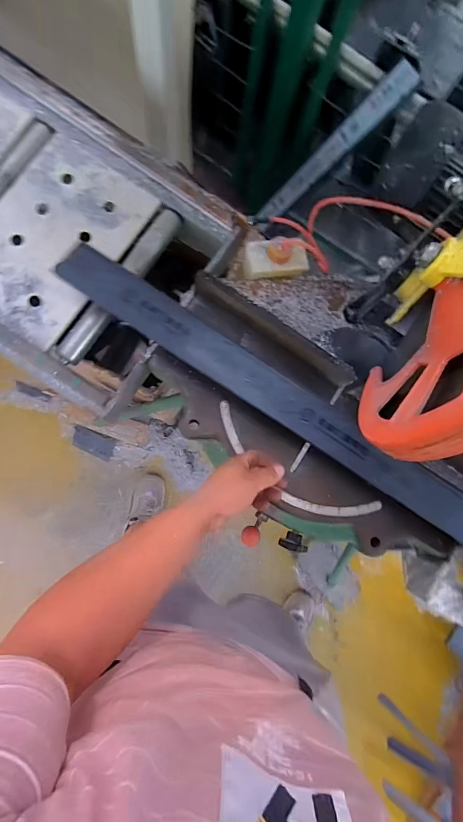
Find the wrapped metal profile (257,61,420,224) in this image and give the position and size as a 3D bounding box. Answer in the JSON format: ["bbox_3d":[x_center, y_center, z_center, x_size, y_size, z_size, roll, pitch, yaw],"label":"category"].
[{"bbox_3d":[0.232,-0.663,1.027,0.044,0.597,0.053,5,83,-27],"label":"wrapped metal profile"}]

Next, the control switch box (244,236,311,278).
[{"bbox_3d":[0.074,-0.249,0.610,0.106,0.035,0.060,-7,84,-7],"label":"control switch box"}]

